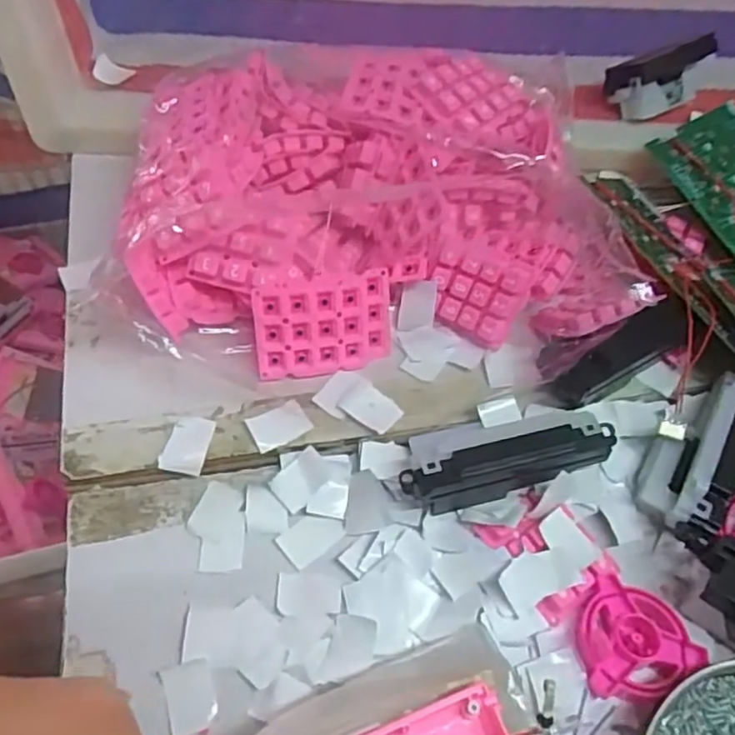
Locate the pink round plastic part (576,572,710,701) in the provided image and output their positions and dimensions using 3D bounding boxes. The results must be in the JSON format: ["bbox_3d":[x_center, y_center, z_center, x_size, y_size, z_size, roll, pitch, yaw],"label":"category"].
[{"bbox_3d":[0.123,0.120,0.304,0.055,0.007,0.053,-3,58,-7],"label":"pink round plastic part"}]

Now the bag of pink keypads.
[{"bbox_3d":[0.004,-0.093,0.386,0.273,0.074,0.179,-3,60,-9],"label":"bag of pink keypads"}]

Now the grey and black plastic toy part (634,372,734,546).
[{"bbox_3d":[0.171,0.042,0.346,0.038,0.028,0.094,27,59,12],"label":"grey and black plastic toy part"}]

